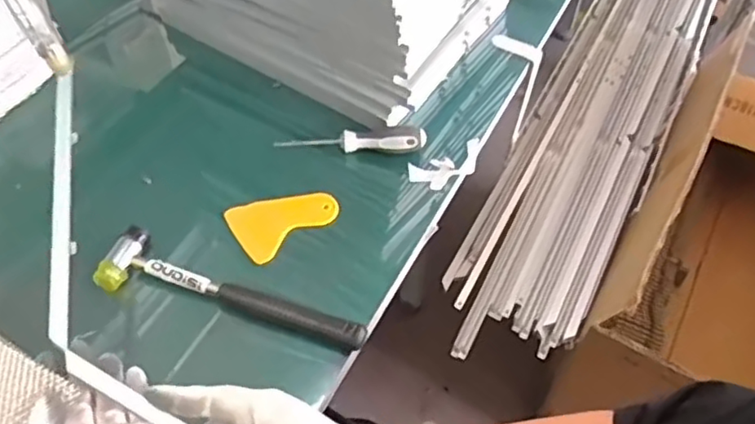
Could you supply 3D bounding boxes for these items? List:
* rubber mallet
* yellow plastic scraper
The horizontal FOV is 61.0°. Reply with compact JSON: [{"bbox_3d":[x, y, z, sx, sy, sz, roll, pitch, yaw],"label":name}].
[{"bbox_3d":[-0.124,0.068,0.567,0.239,0.029,0.056,11,54,8],"label":"rubber mallet"},{"bbox_3d":[-0.092,0.003,0.630,0.098,0.009,0.065,-33,71,-18],"label":"yellow plastic scraper"}]

